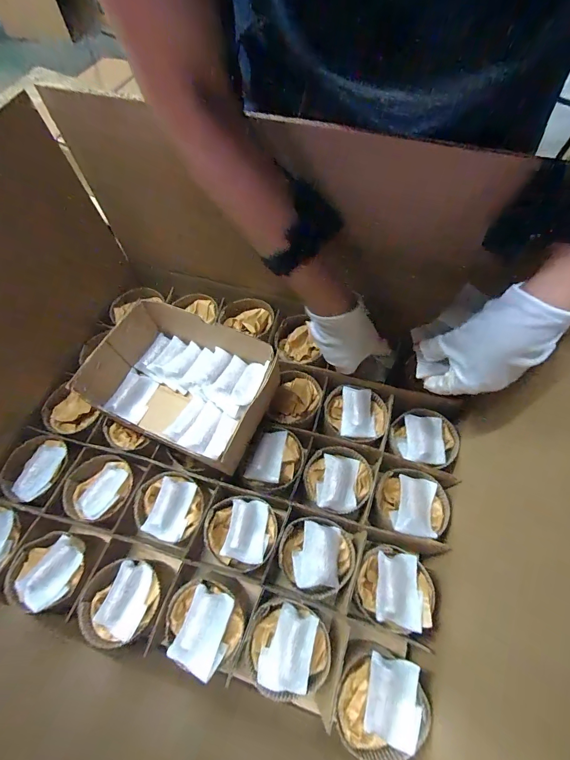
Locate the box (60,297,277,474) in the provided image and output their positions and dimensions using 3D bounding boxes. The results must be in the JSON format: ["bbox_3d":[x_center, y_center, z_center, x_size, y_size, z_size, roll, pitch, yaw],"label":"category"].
[{"bbox_3d":[-0.125,0.002,0.450,0.203,0.099,0.157,23,66,10],"label":"box"}]

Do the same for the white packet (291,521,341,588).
[{"bbox_3d":[0.037,0.203,0.399,0.052,0.011,0.066,8,64,3],"label":"white packet"}]

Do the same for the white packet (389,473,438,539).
[{"bbox_3d":[0.160,0.154,0.421,0.050,0.017,0.069,13,64,5],"label":"white packet"}]

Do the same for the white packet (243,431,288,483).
[{"bbox_3d":[-0.024,0.099,0.450,0.042,0.011,0.067,10,64,4],"label":"white packet"}]

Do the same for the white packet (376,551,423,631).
[{"bbox_3d":[0.126,0.228,0.376,0.046,0.013,0.068,11,64,5],"label":"white packet"}]

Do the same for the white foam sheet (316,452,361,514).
[{"bbox_3d":[0.067,0.129,0.433,0.047,0.013,0.066,10,64,4],"label":"white foam sheet"}]

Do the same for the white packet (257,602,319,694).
[{"bbox_3d":[0.002,0.280,0.359,0.051,0.018,0.070,14,64,6],"label":"white packet"}]

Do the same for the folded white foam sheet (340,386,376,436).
[{"bbox_3d":[0.101,0.043,0.475,0.043,0.008,0.070,5,64,1],"label":"folded white foam sheet"}]

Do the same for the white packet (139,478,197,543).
[{"bbox_3d":[-0.142,0.160,0.429,0.047,0.005,0.070,20,53,-4],"label":"white packet"}]

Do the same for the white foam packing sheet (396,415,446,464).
[{"bbox_3d":[0.184,0.078,0.459,0.057,0.011,0.066,8,64,3],"label":"white foam packing sheet"}]

